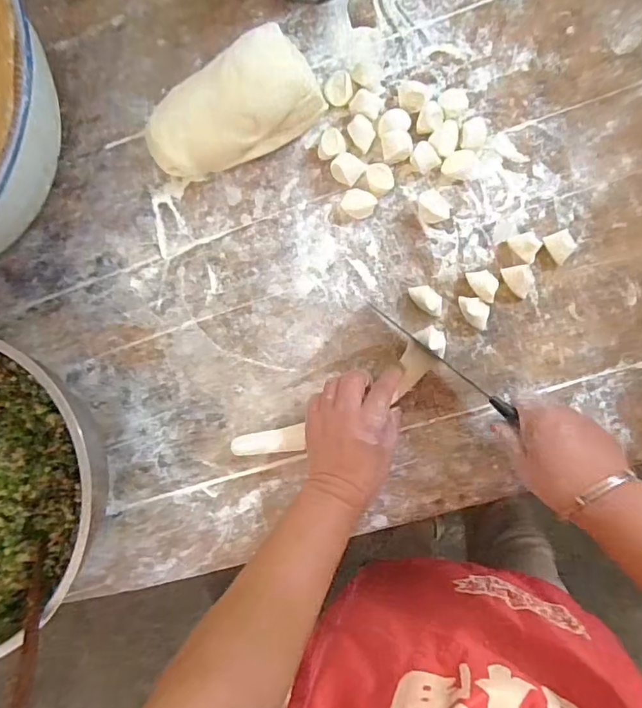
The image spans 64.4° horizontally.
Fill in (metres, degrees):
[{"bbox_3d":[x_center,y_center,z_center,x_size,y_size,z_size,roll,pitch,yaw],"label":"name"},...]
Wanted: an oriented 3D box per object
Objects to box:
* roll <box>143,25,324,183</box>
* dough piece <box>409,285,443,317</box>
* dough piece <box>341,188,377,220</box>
[{"bbox_3d":[-0.087,-0.230,0.500,0.175,0.085,0.082,-31,86,6],"label":"roll"},{"bbox_3d":[0.105,-0.054,0.508,0.023,0.023,0.038,-45,85,5],"label":"dough piece"},{"bbox_3d":[0.039,-0.152,0.519,0.033,0.015,0.027,19,92,7],"label":"dough piece"}]

